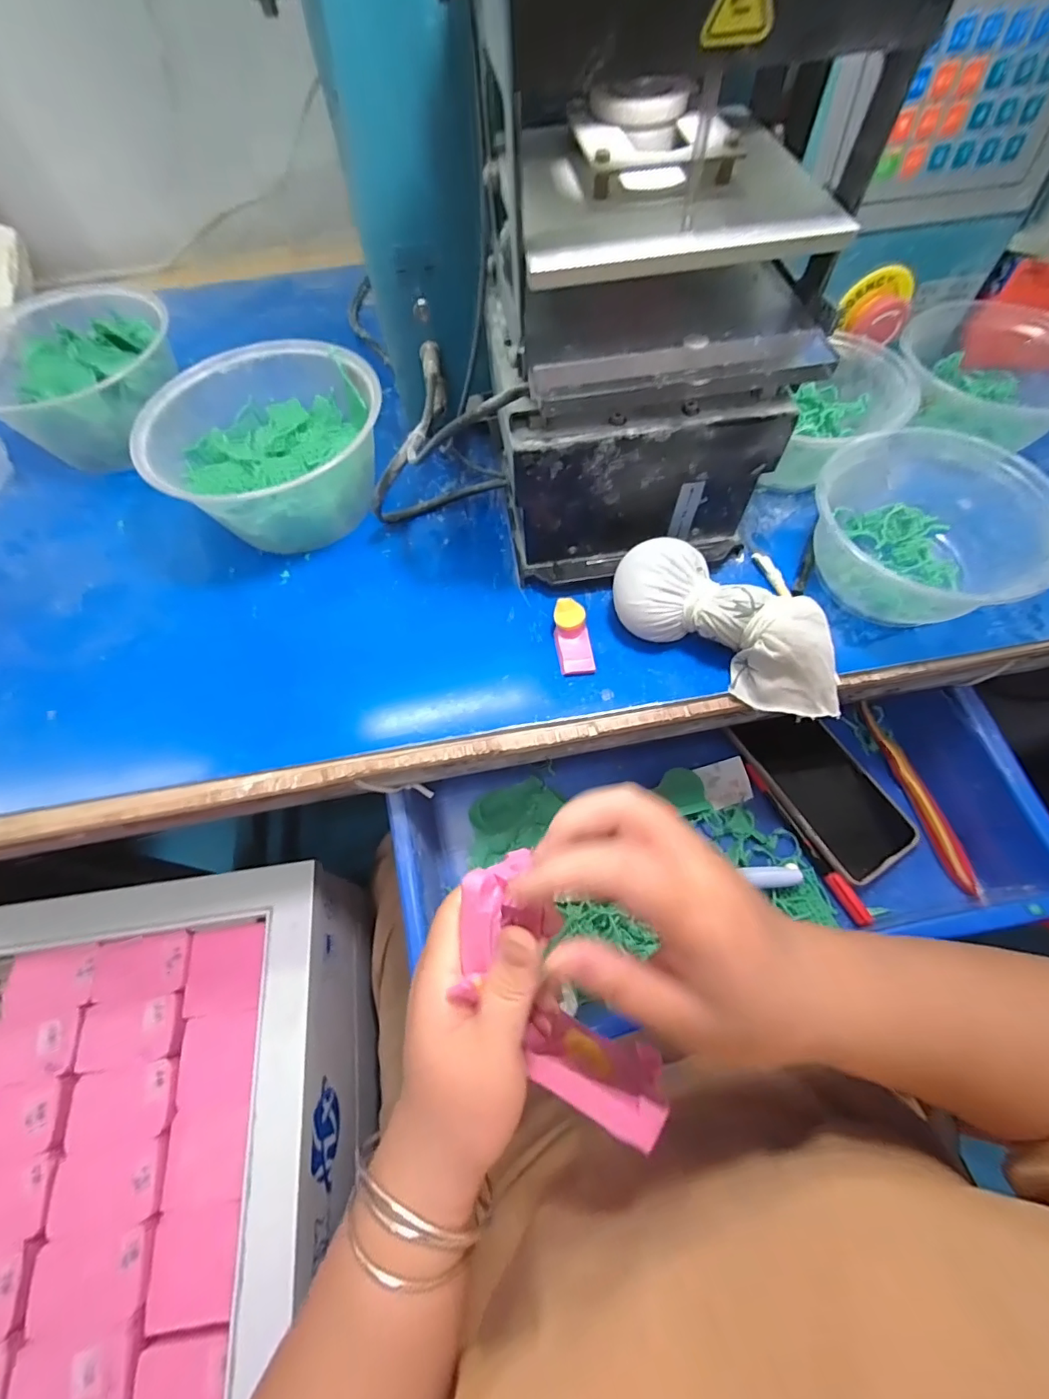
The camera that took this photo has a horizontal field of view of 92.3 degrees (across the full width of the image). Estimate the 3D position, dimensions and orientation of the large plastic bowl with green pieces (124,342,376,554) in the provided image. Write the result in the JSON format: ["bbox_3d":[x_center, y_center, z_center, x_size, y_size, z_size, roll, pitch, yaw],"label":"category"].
[{"bbox_3d":[-0.184,-0.184,0.383,0.159,0.074,0.165,-1,63,2],"label":"large plastic bowl with green pieces"}]

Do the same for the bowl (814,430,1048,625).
[{"bbox_3d":[0.261,-0.112,0.329,0.148,0.062,0.141,-1,63,2],"label":"bowl"}]

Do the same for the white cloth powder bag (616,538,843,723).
[{"bbox_3d":[0.123,-0.043,0.308,0.147,0.049,0.053,33,69,18],"label":"white cloth powder bag"}]

